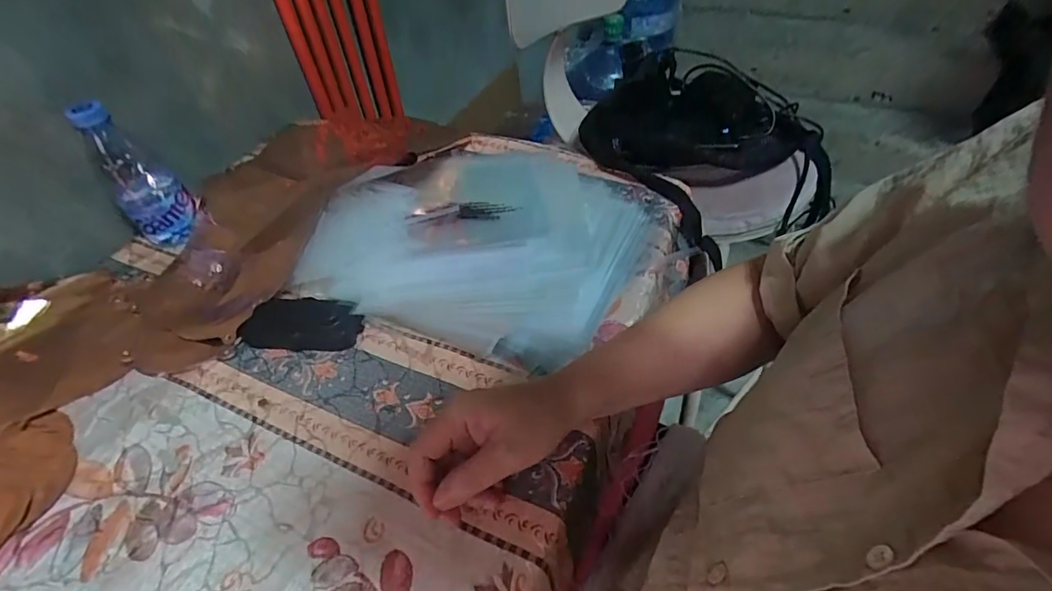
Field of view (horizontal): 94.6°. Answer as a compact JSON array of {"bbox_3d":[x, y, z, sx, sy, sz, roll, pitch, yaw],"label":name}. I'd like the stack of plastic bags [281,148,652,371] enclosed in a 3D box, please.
[{"bbox_3d":[-0.045,-0.072,0.530,0.327,0.044,0.284,15,50,20],"label":"stack of plastic bags"}]

